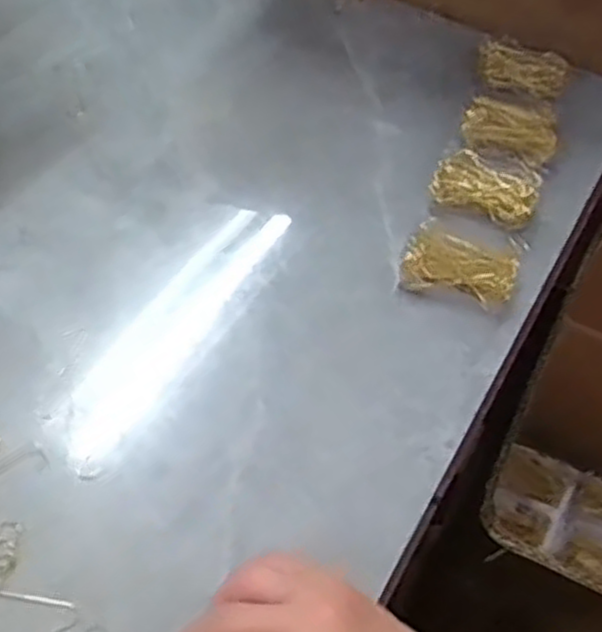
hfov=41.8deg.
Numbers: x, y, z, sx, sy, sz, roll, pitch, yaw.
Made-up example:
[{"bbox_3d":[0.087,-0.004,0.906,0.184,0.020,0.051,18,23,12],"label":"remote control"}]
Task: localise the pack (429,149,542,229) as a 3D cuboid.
[{"bbox_3d":[0.129,-0.088,0.548,0.071,0.017,0.049,25,55,14],"label":"pack"}]

